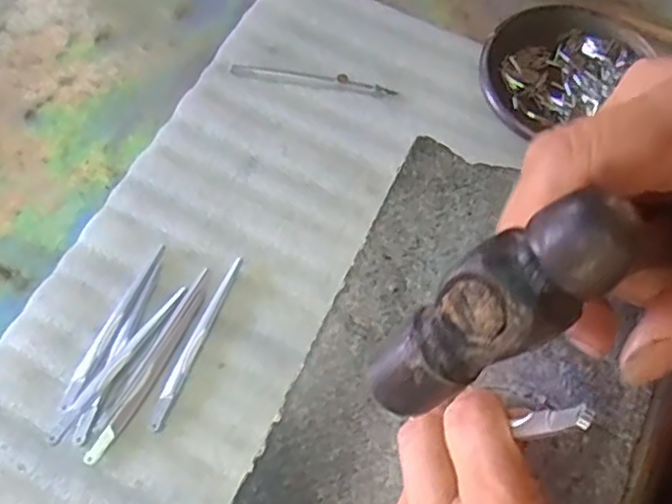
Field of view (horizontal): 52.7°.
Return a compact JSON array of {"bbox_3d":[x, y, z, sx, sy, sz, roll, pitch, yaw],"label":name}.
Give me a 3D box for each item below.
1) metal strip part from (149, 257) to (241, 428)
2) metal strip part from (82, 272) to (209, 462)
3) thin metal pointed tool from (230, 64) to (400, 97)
[{"bbox_3d":[-0.077,0.047,0.368,0.010,0.006,0.101,19,66,9],"label":"metal strip part"},{"bbox_3d":[-0.098,0.059,0.363,0.014,0.004,0.114,26,67,12],"label":"metal strip part"},{"bbox_3d":[-0.015,-0.112,0.438,0.105,0.004,0.010,8,65,4],"label":"thin metal pointed tool"}]

